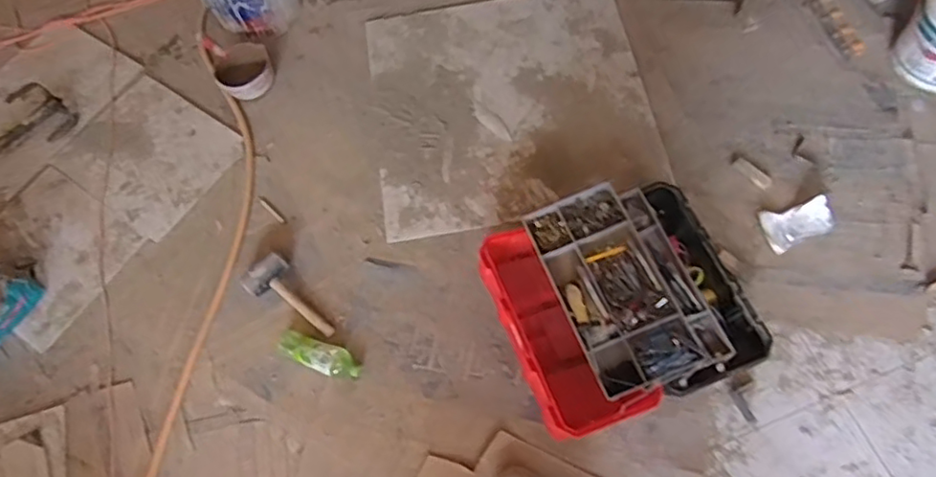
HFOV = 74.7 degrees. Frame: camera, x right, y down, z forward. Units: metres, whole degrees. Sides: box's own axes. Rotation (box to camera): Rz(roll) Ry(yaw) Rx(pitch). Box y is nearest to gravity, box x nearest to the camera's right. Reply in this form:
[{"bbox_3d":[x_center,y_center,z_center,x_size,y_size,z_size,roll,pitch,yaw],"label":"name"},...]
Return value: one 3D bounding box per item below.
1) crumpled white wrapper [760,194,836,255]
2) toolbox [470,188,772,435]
[{"bbox_3d":[0.841,-0.035,1.559,0.166,0.016,0.107,-16,83,5],"label":"crumpled white wrapper"},{"bbox_3d":[0.341,0.127,1.356,0.519,0.246,0.459,-21,68,-6],"label":"toolbox"}]

